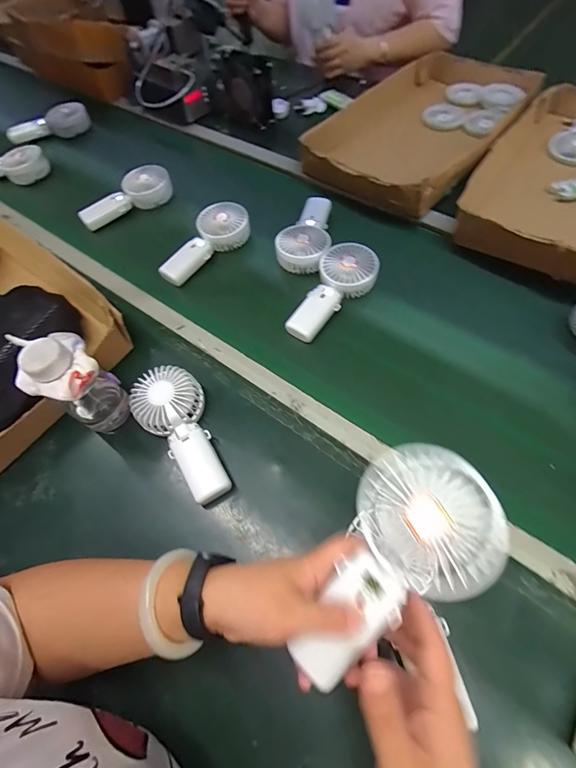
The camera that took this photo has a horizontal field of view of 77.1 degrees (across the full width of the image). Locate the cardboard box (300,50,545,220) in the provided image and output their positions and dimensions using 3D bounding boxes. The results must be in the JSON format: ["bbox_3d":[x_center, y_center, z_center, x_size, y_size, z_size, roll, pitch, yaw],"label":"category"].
[{"bbox_3d":[0.299,-0.550,0.786,0.305,0.092,0.546,36,66,23],"label":"cardboard box"}]

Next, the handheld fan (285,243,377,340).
[{"bbox_3d":[0.069,-0.144,0.555,0.089,0.043,0.184,28,63,20],"label":"handheld fan"}]

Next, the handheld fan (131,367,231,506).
[{"bbox_3d":[-0.125,0.054,0.442,0.082,0.043,0.172,-33,61,-17],"label":"handheld fan"}]

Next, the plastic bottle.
[{"bbox_3d":[-0.253,0.001,0.431,0.102,0.149,0.076,37,66,24],"label":"plastic bottle"}]

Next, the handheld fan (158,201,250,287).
[{"bbox_3d":[-0.148,-0.246,0.640,0.079,0.048,0.186,40,80,25],"label":"handheld fan"}]

